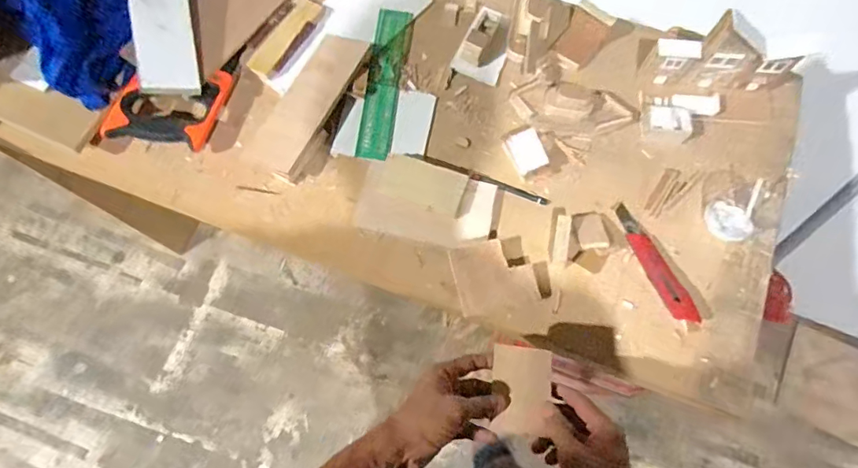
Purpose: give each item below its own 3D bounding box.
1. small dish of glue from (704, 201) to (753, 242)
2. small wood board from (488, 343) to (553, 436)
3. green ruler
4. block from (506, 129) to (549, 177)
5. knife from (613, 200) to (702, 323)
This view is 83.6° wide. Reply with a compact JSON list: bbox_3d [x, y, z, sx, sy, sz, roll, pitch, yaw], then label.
[{"bbox_3d":[0.409,-0.016,0.662,0.049,0.021,0.058,-26,74,-8],"label":"small dish of glue"},{"bbox_3d":[0.096,0.162,0.500,0.059,0.005,0.088,4,64,12],"label":"small wood board"},{"bbox_3d":[-0.065,-0.224,0.709,0.051,0.005,0.246,9,74,-5],"label":"green ruler"},{"bbox_3d":[0.134,-0.111,0.663,0.042,0.030,0.054,-22,73,-7],"label":"block"},{"bbox_3d":[0.299,0.037,0.638,0.028,0.025,0.173,-20,73,-6],"label":"knife"}]

